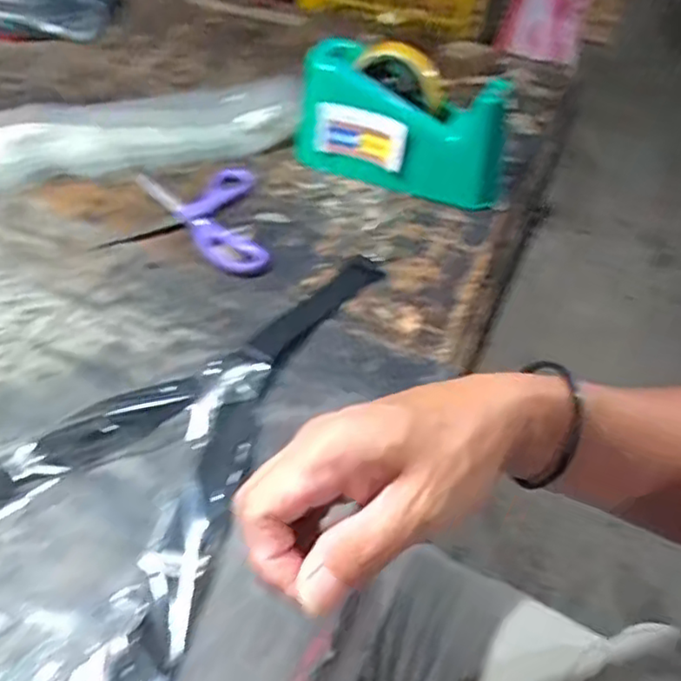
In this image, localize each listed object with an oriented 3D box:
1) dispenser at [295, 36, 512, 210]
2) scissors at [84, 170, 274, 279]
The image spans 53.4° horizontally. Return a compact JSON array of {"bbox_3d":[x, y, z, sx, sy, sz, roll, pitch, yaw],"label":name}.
[{"bbox_3d":[0.058,-0.196,0.628,0.192,0.113,0.064,25,48,16],"label":"dispenser"},{"bbox_3d":[-0.121,-0.116,0.603,0.143,0.012,0.146,11,45,3],"label":"scissors"}]

